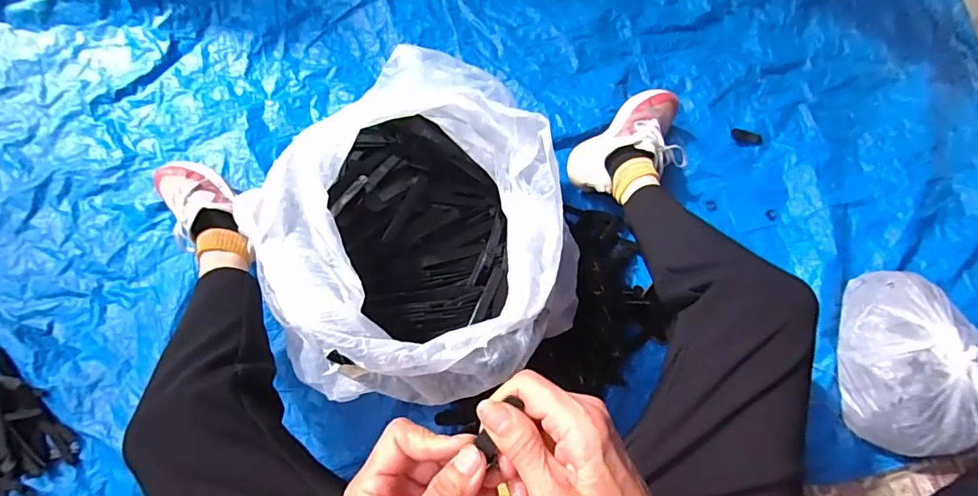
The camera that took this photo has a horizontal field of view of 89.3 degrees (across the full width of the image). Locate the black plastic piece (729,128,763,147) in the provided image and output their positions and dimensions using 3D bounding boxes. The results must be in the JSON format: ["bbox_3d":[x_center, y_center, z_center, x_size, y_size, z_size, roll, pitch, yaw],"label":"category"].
[{"bbox_3d":[0.488,-0.209,0.936,0.058,0.008,0.033,6,69,1],"label":"black plastic piece"}]

